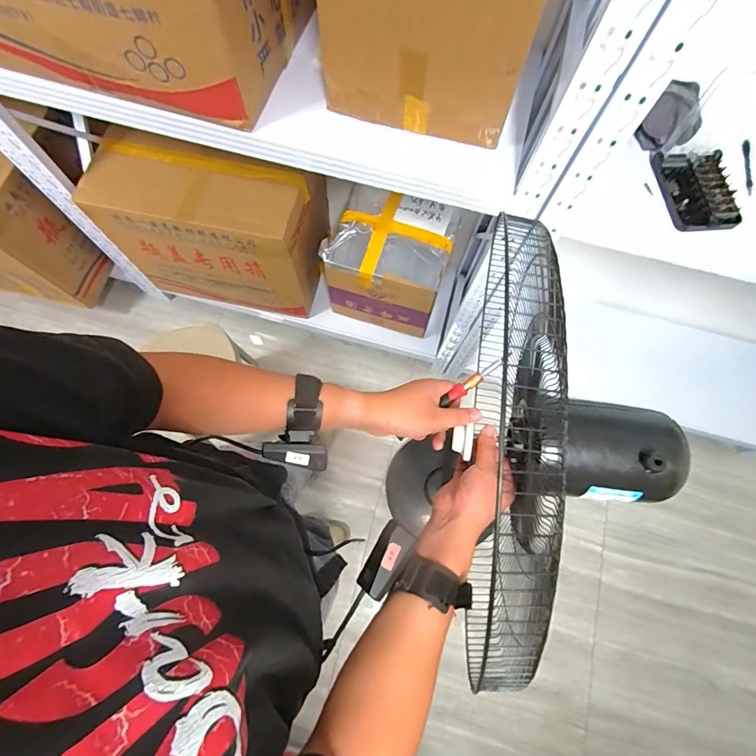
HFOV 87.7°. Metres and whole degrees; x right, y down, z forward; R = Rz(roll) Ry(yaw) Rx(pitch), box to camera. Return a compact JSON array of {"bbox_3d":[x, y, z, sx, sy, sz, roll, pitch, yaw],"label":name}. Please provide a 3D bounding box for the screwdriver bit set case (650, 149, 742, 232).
[{"bbox_3d":[0.566,-0.332,0.701,0.112,0.028,0.164,-2,72,-3],"label":"screwdriver bit set case"}]

